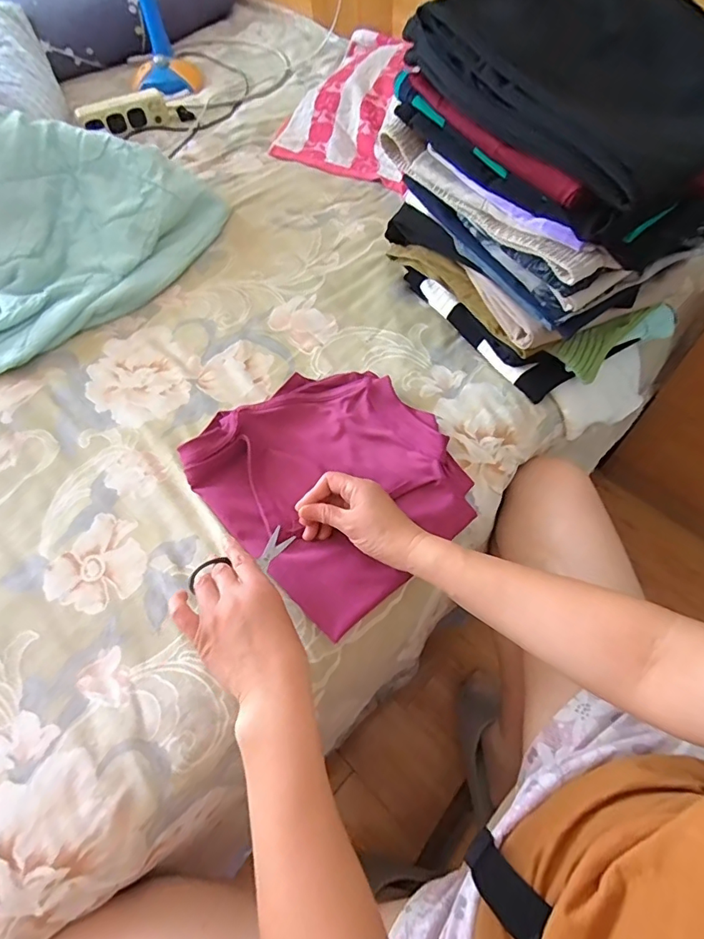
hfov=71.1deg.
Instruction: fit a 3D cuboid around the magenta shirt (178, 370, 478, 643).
[{"bbox_3d":[-0.021,0.001,0.568,0.257,0.039,0.282,-38,65,-18],"label":"magenta shirt"}]

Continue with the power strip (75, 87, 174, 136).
[{"bbox_3d":[-0.458,-0.716,0.995,0.177,0.048,0.045,-22,61,-10],"label":"power strip"}]

